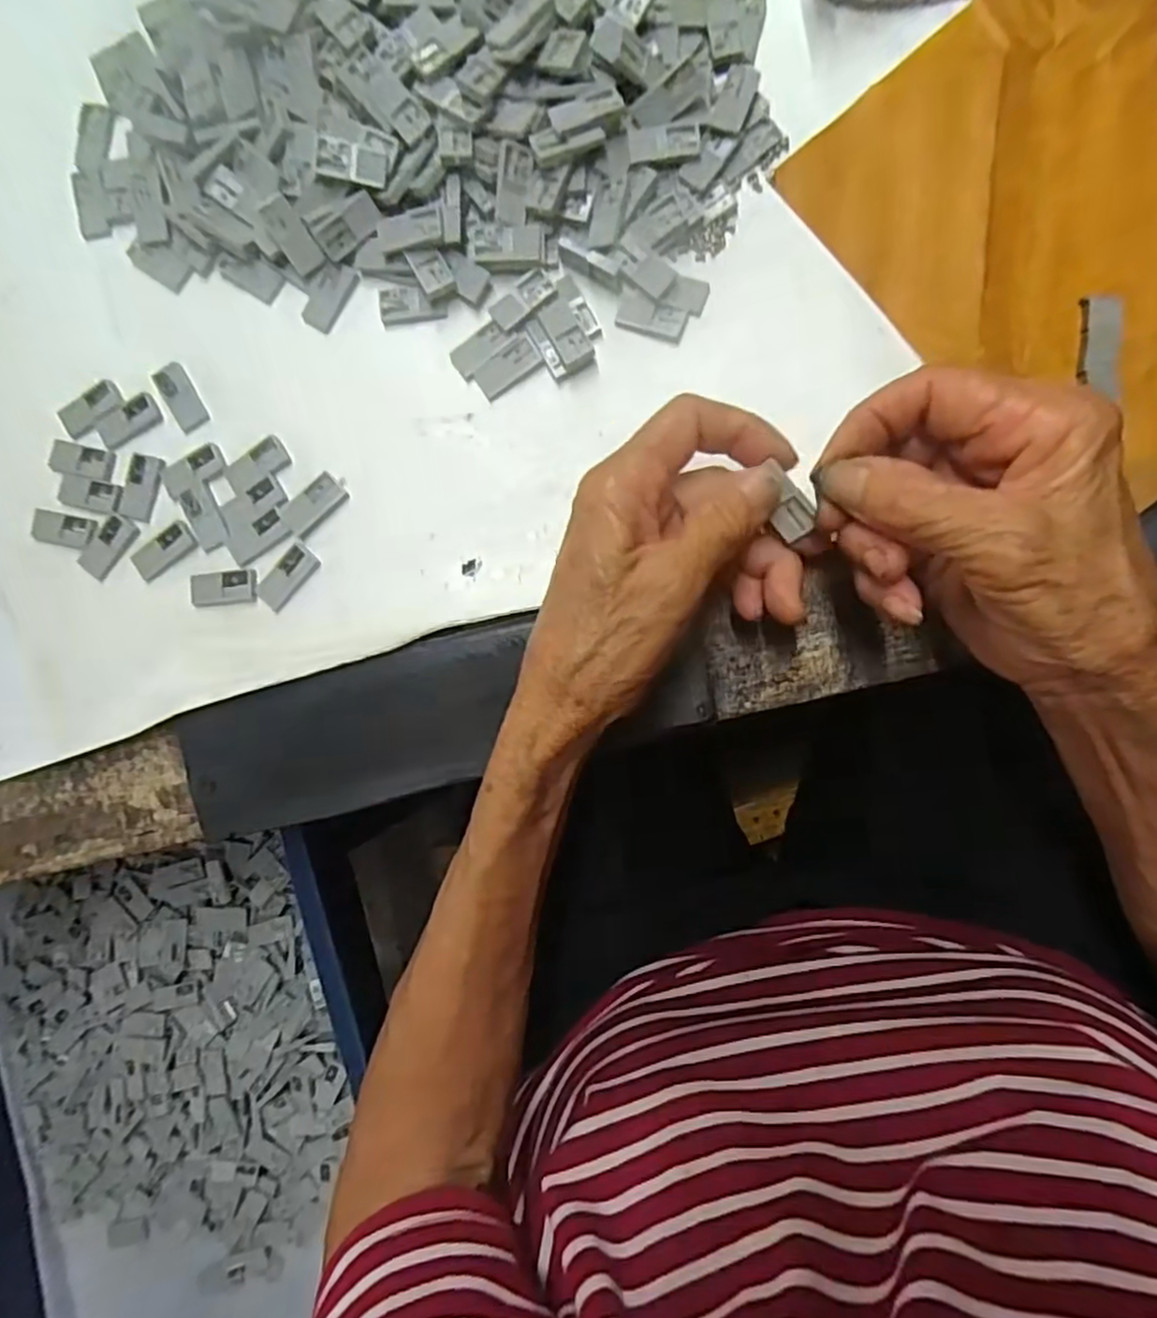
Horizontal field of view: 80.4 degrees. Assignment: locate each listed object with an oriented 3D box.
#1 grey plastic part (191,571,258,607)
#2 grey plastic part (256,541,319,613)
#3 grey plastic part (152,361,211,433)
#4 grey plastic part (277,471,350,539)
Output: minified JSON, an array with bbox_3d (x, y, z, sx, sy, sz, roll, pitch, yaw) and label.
[{"bbox_3d":[-0.151,-0.030,0.290,0.029,0.004,0.014,-4,87,4],"label":"grey plastic part"},{"bbox_3d":[-0.123,-0.035,0.287,0.014,0.004,0.030,43,91,5],"label":"grey plastic part"},{"bbox_3d":[-0.175,-0.115,0.300,0.013,0.004,0.031,-31,85,2],"label":"grey plastic part"},{"bbox_3d":[-0.112,-0.066,0.289,0.029,0.004,0.016,-44,85,1],"label":"grey plastic part"}]

